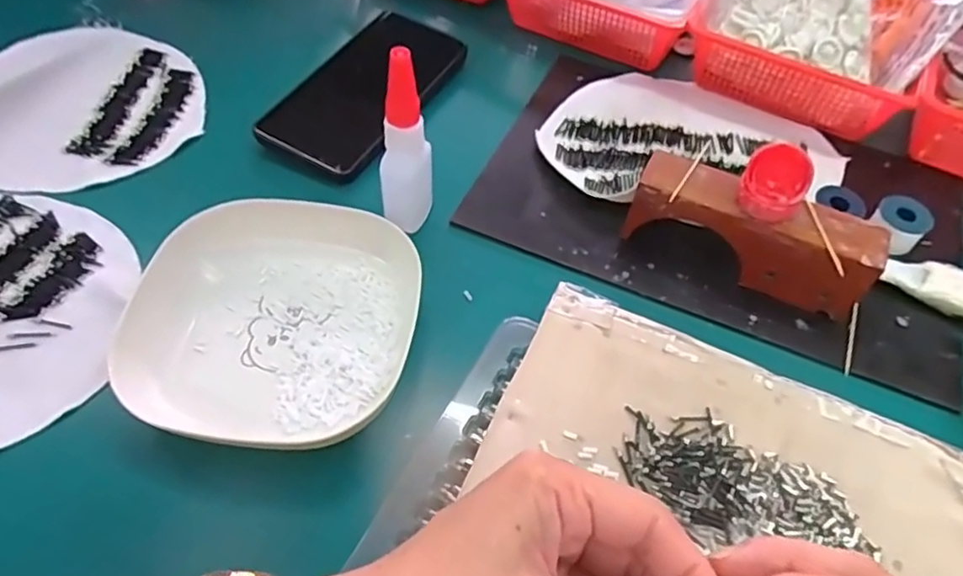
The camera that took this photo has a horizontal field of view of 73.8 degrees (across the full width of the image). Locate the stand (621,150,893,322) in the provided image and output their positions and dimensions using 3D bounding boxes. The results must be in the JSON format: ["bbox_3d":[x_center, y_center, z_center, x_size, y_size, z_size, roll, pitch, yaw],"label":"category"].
[{"bbox_3d":[0.153,-0.030,0.368,0.132,0.050,0.035,22,56,12],"label":"stand"}]

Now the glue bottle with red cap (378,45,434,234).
[{"bbox_3d":[-0.044,-0.076,0.354,0.020,0.112,0.029,22,56,12],"label":"glue bottle with red cap"}]

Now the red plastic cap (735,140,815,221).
[{"bbox_3d":[0.155,-0.056,0.337,0.032,0.028,0.028,31,58,18],"label":"red plastic cap"}]

